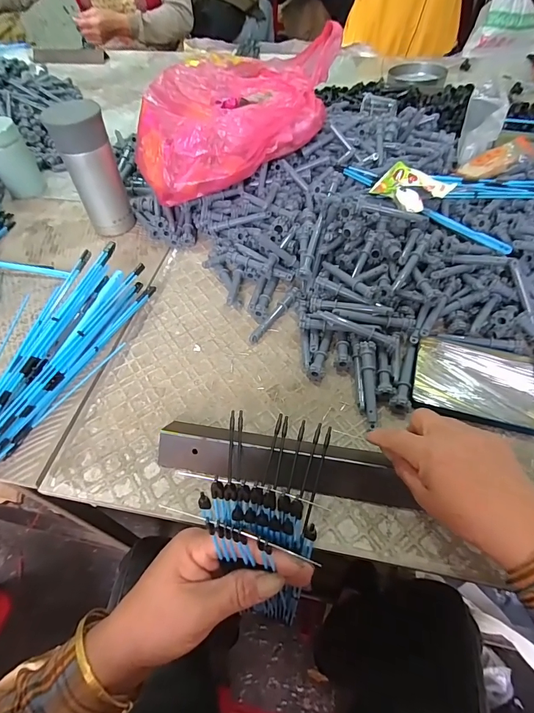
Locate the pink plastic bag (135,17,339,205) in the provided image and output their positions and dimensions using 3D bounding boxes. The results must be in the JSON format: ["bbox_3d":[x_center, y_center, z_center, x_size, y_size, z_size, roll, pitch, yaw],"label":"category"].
[{"bbox_3d":[-0.041,-0.364,0.578,0.194,0.126,0.315,34,62,24],"label":"pink plastic bag"}]

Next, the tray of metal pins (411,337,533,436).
[{"bbox_3d":[0.232,0.027,0.417,0.127,0.017,0.096,15,56,13],"label":"tray of metal pins"}]

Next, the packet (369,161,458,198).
[{"bbox_3d":[0.199,-0.231,0.517,0.092,0.025,0.058,32,61,23],"label":"packet"}]

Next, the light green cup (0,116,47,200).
[{"bbox_3d":[-0.436,-0.335,0.644,0.064,0.120,0.052,-31,59,-19],"label":"light green cup"}]

